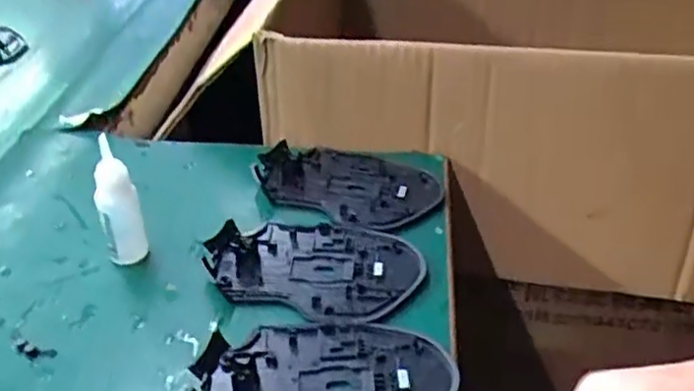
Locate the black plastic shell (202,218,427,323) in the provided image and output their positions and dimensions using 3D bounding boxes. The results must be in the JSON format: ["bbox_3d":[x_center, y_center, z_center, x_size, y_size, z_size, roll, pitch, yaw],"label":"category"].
[{"bbox_3d":[-0.018,0.036,0.382,0.115,0.011,0.073,3,36,5],"label":"black plastic shell"}]

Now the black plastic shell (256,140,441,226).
[{"bbox_3d":[0.000,-0.011,0.444,0.113,0.010,0.070,11,38,16],"label":"black plastic shell"}]

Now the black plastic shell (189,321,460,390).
[{"bbox_3d":[-0.010,0.083,0.321,0.113,0.009,0.071,6,37,10],"label":"black plastic shell"}]

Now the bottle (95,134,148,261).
[{"bbox_3d":[-0.122,0.004,0.374,0.021,0.073,0.015,-16,39,-20],"label":"bottle"}]

